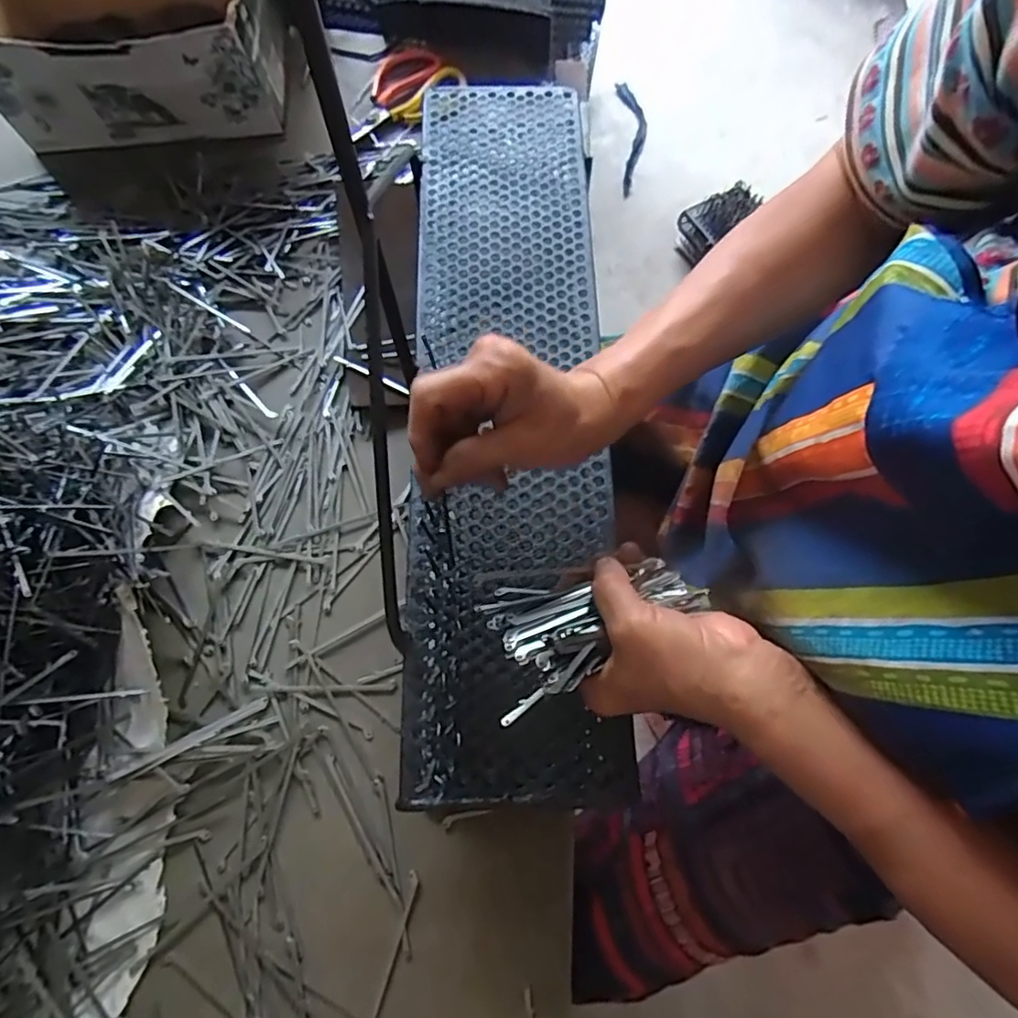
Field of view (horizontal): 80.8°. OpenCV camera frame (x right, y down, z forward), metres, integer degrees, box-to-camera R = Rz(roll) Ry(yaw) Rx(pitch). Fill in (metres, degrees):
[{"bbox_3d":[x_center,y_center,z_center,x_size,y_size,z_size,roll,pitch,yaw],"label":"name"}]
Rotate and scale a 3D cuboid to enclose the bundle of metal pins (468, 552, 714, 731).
[{"bbox_3d":[0.044,0.056,0.339,0.130,0.040,0.065,-26,72,-11],"label":"bundle of metal pins"}]

